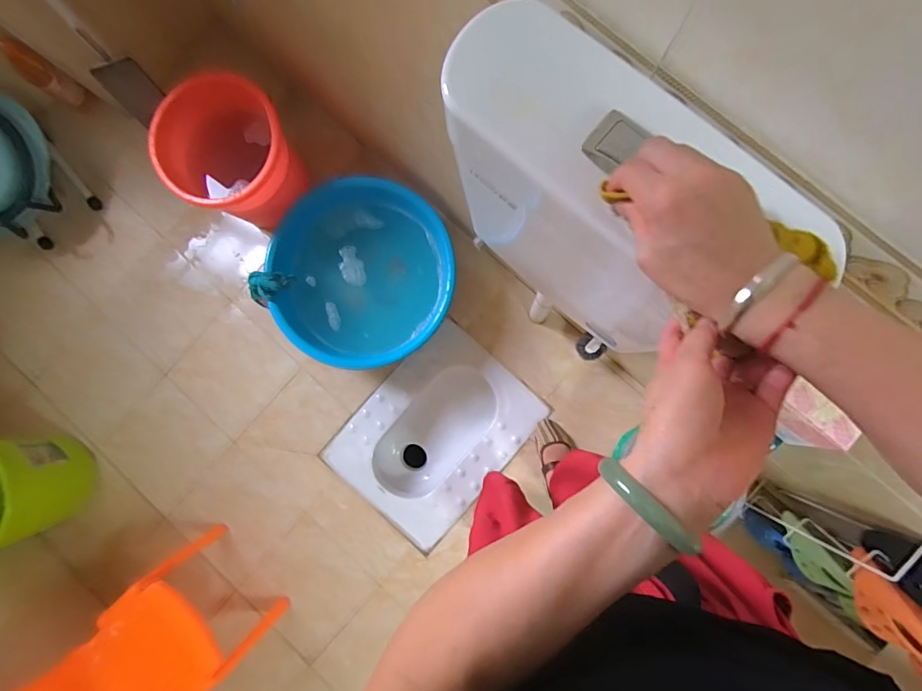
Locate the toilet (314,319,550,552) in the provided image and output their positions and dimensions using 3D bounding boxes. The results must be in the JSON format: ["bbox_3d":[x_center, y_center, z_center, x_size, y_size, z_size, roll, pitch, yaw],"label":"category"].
[{"bbox_3d":[-0.071,0.259,1.371,0.412,0.156,0.545,41,89,4],"label":"toilet"}]

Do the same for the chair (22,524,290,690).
[{"bbox_3d":[-0.727,0.736,1.049,0.318,0.475,0.336,42,89,4],"label":"chair"}]

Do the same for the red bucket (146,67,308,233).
[{"bbox_3d":[-0.596,-0.485,1.212,0.287,0.299,0.284,0,86,3],"label":"red bucket"}]

